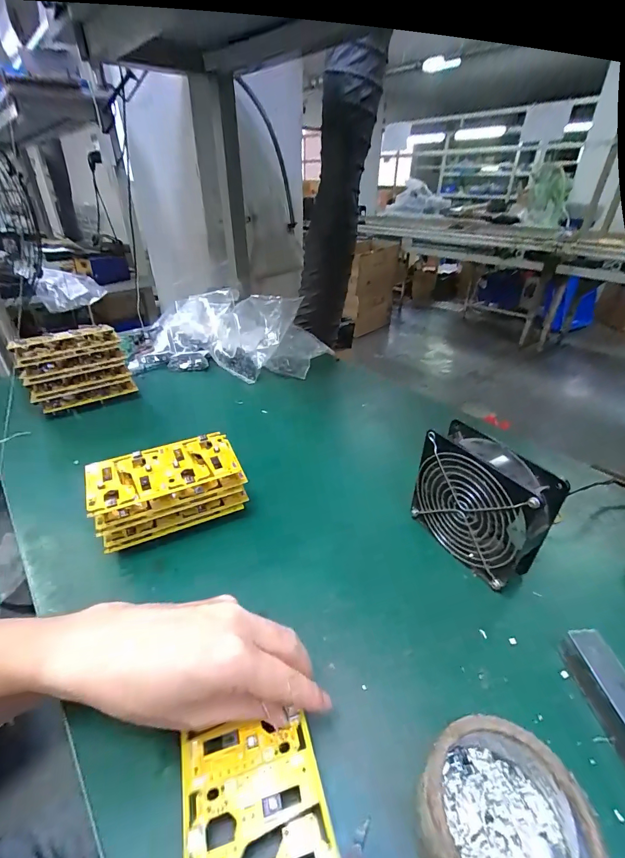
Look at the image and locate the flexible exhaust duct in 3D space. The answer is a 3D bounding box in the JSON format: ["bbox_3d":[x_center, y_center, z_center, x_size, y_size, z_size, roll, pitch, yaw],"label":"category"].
[{"bbox_3d":[0.043,-0.422,0.774,0.122,0.491,0.129,2,34,2],"label":"flexible exhaust duct"}]

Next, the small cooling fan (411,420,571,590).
[{"bbox_3d":[0.160,0.074,0.368,0.049,0.119,0.121,-20,38,-28],"label":"small cooling fan"}]

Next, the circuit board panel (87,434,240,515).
[{"bbox_3d":[-0.151,0.042,0.385,0.142,0.016,0.073,-15,36,-23],"label":"circuit board panel"}]

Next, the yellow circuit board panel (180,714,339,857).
[{"bbox_3d":[-0.032,0.221,0.213,0.079,0.008,0.095,-5,32,-17],"label":"yellow circuit board panel"}]

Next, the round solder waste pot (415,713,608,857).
[{"bbox_3d":[0.103,0.216,0.207,0.085,0.042,0.081,0,33,0],"label":"round solder waste pot"}]

